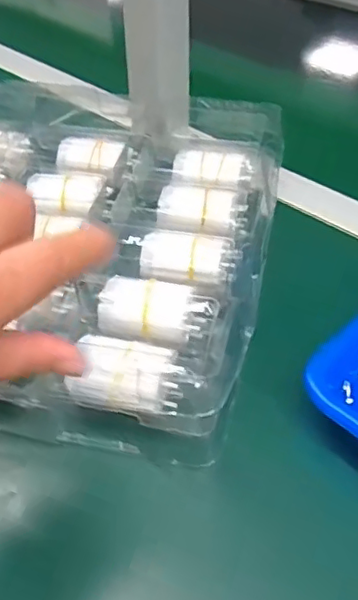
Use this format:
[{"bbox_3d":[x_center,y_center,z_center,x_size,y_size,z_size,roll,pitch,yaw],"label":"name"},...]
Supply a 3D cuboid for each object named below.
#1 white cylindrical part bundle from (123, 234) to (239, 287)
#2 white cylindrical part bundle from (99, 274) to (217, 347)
[{"bbox_3d":[0.003,-0.028,0.402,0.071,0.021,0.028,4,45,5],"label":"white cylindrical part bundle"},{"bbox_3d":[-0.016,0.011,0.375,0.069,0.030,0.036,9,46,10],"label":"white cylindrical part bundle"}]

